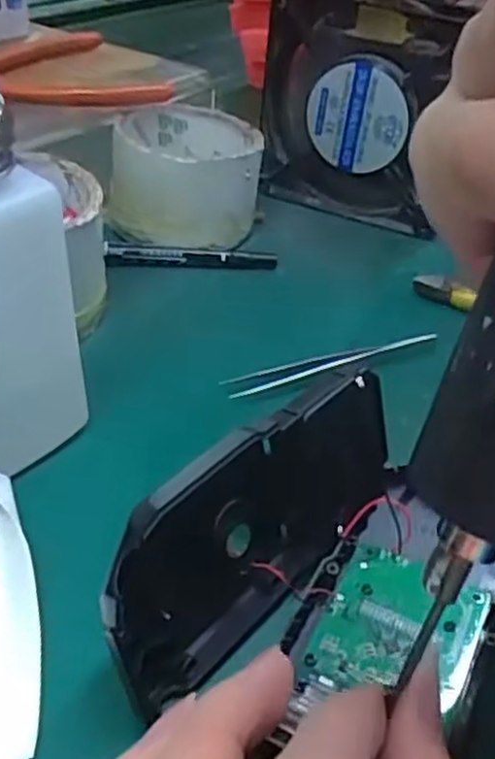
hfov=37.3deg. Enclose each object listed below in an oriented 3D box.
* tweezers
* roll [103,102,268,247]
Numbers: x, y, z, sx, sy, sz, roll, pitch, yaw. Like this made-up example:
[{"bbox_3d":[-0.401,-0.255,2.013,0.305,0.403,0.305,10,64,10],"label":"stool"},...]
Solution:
[{"bbox_3d":[0.039,-0.006,0.326,0.101,0.011,0.010,-10,41,-19],"label":"tweezers"},{"bbox_3d":[-0.035,-0.113,0.412,0.079,0.057,0.081,1,39,-6],"label":"roll"}]

